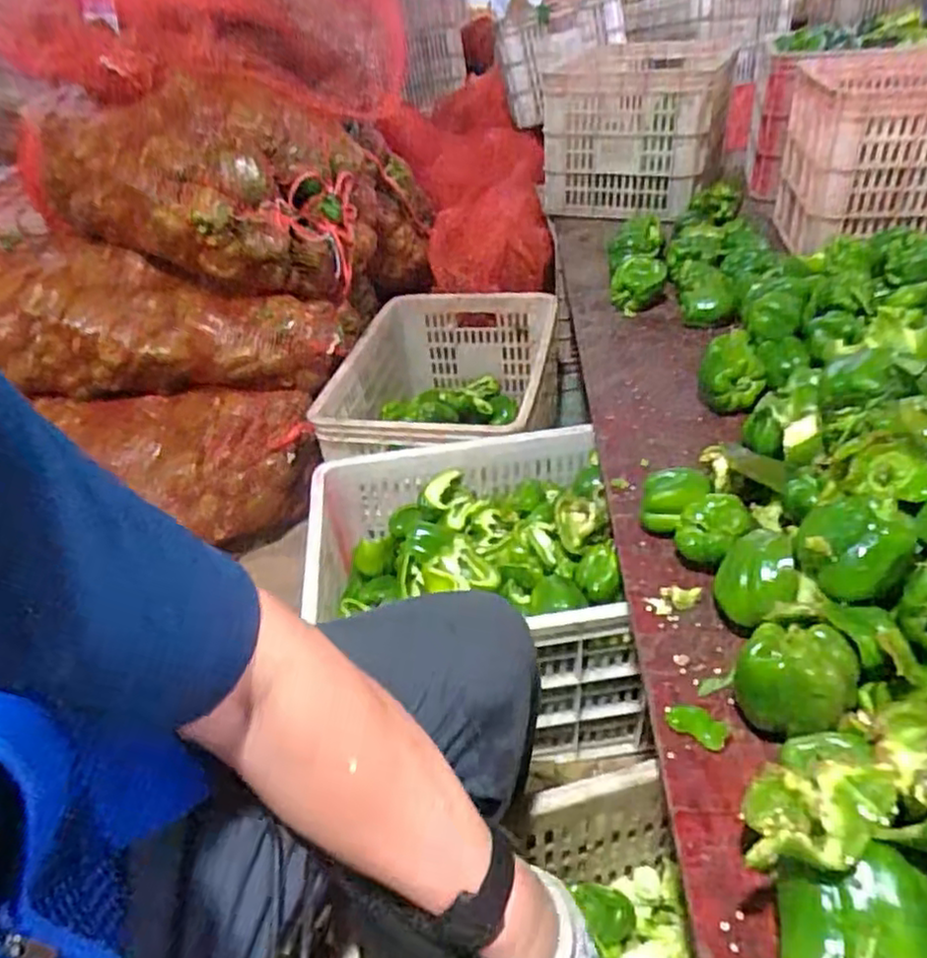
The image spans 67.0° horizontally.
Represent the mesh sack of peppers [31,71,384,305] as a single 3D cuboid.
[{"bbox_3d":[-0.507,-0.570,1.344,0.640,0.314,0.371,15,42,24],"label":"mesh sack of peppers"}]

